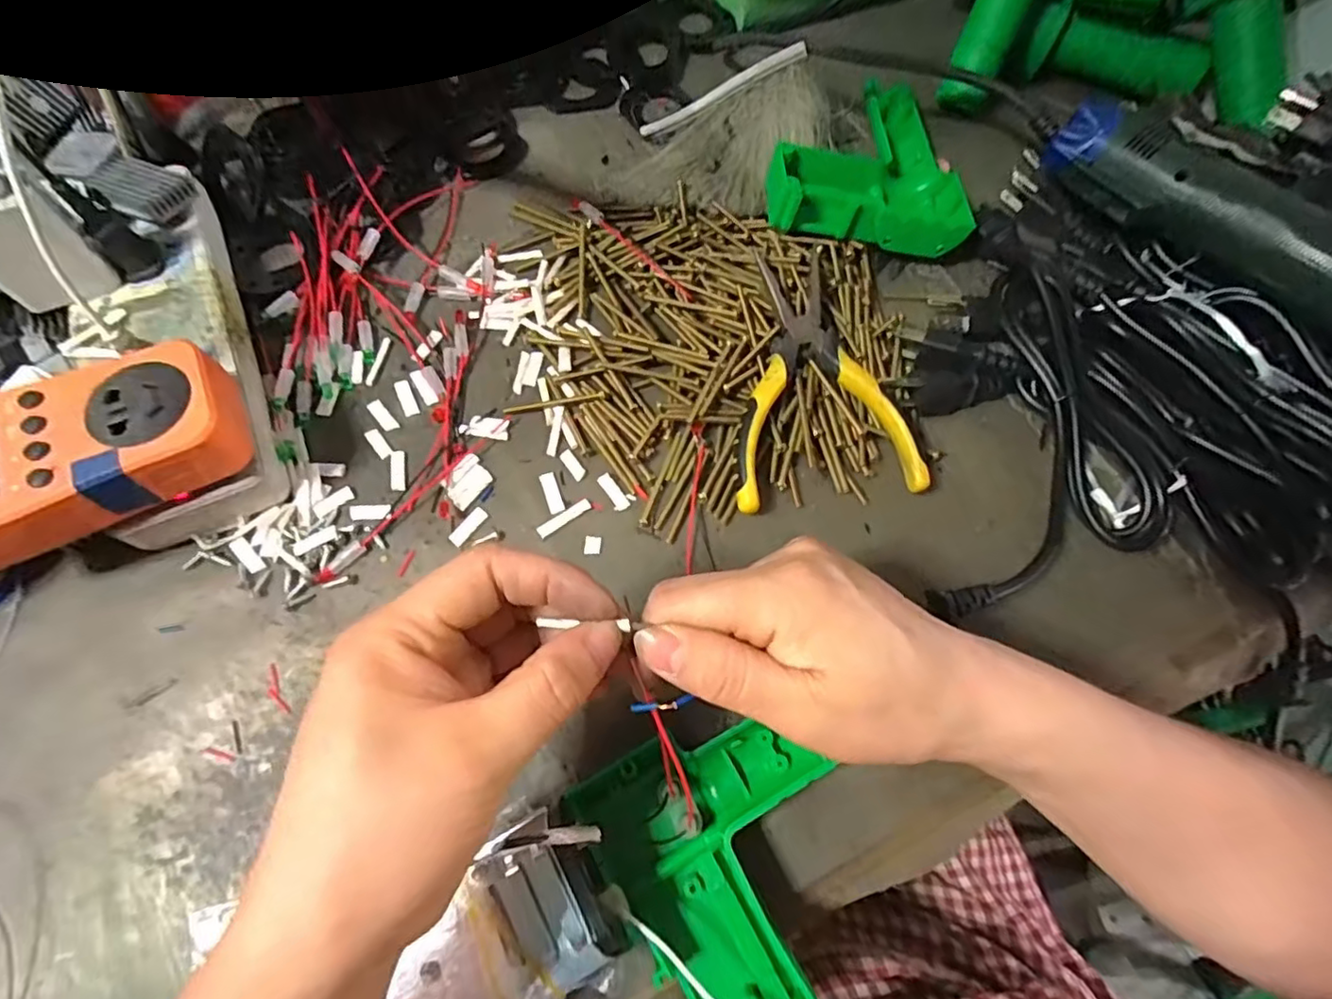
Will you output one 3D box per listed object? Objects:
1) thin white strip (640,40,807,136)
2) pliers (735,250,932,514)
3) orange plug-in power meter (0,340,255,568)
[{"bbox_3d":[0.035,-0.257,0.385,0.108,0.006,0.010,-20,69,15],"label":"thin white strip"},{"bbox_3d":[0.078,-0.065,0.332,0.094,0.032,0.136,-6,69,-4],"label":"pliers"},{"bbox_3d":[-0.255,-0.019,0.265,0.123,0.029,0.062,-25,72,-10],"label":"orange plug-in power meter"}]

